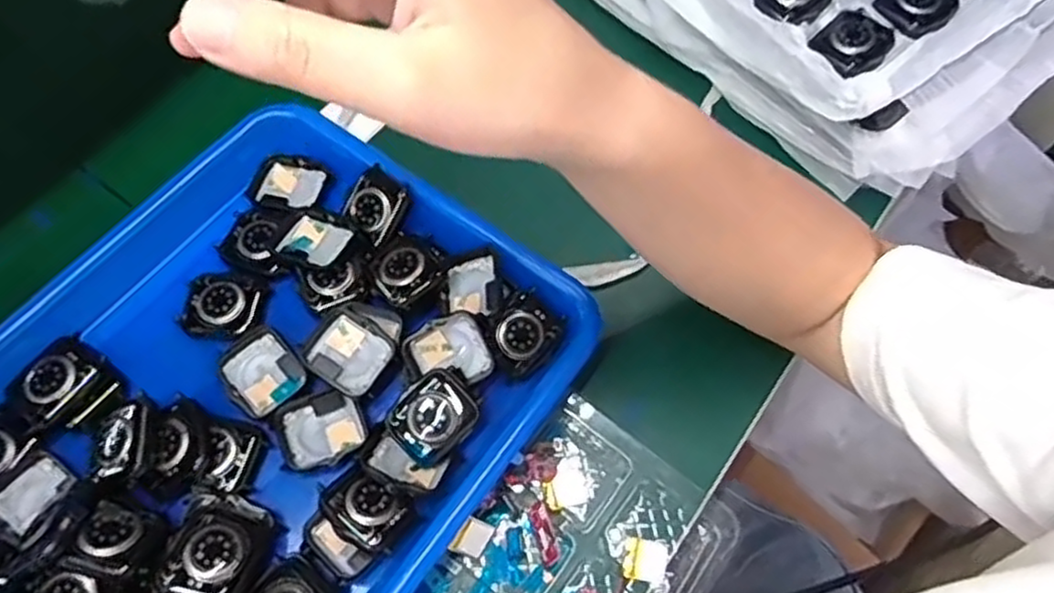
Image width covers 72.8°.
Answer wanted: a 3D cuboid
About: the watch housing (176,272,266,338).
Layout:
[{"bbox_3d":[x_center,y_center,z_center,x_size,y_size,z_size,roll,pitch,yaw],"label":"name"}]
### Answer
[{"bbox_3d":[-0.163,0.003,0.381,0.041,0.012,0.034,1,65,0],"label":"watch housing"}]

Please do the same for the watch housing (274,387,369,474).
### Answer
[{"bbox_3d":[-0.104,0.066,0.357,0.042,0.008,0.037,-20,67,-10],"label":"watch housing"}]

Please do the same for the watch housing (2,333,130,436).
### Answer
[{"bbox_3d":[-0.229,0.047,0.356,0.046,0.020,0.041,35,69,15],"label":"watch housing"}]

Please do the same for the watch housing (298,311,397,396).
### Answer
[{"bbox_3d":[-0.090,0.028,0.364,0.041,0.007,0.035,31,68,13],"label":"watch housing"}]

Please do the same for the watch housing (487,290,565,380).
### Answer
[{"bbox_3d":[-0.001,0.019,0.373,0.031,0.016,0.039,37,70,16],"label":"watch housing"}]

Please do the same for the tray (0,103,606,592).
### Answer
[{"bbox_3d":[-0.152,0.058,0.362,0.265,0.045,0.318,34,69,14],"label":"tray"}]

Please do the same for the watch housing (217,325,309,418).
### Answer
[{"bbox_3d":[-0.136,0.040,0.369,0.036,0.010,0.041,-41,71,-17],"label":"watch housing"}]

